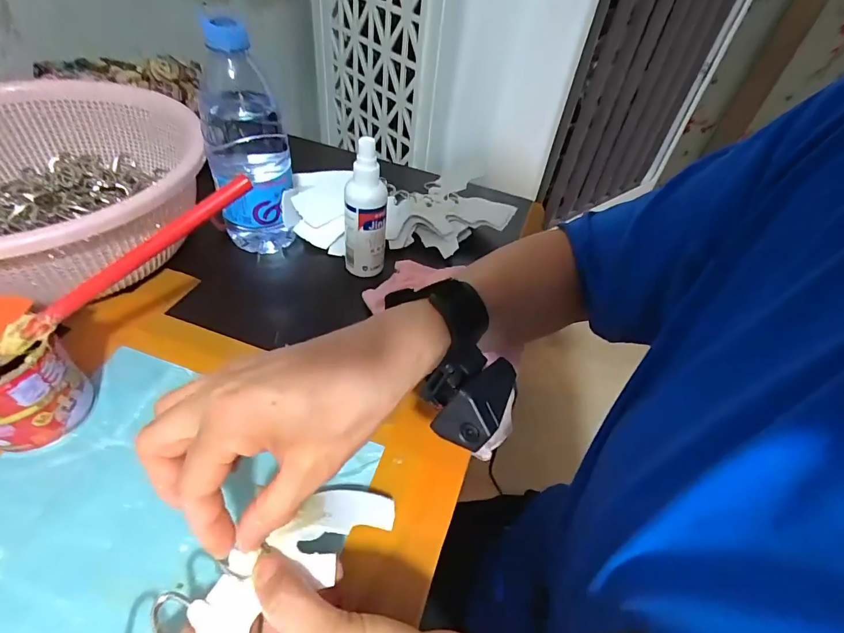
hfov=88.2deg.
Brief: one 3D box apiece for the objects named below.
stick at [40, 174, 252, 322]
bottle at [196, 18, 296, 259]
[{"bbox_3d":[-0.171,-0.045,0.277,0.145,0.011,0.009,-37,58,-8],"label":"stick"},{"bbox_3d":[-0.159,-0.148,0.404,0.071,0.180,0.063,-13,50,-18],"label":"bottle"}]

